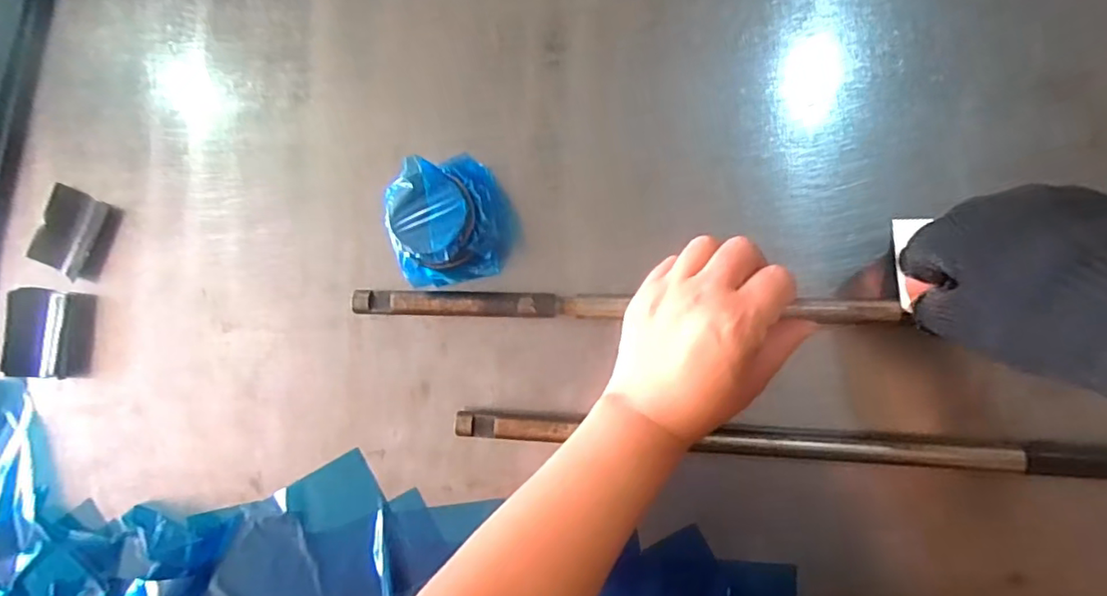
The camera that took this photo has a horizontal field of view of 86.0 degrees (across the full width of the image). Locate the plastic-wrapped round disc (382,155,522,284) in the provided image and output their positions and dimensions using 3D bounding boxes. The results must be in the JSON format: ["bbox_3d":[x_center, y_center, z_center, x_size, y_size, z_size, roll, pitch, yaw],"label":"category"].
[{"bbox_3d":[-0.065,-0.049,0.372,0.067,0.058,0.073,0,92,8],"label":"plastic-wrapped round disc"}]

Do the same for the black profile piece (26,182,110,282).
[{"bbox_3d":[-0.352,-0.048,0.430,0.041,0.008,0.061,25,95,6],"label":"black profile piece"}]

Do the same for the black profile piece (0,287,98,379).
[{"bbox_3d":[-0.372,0.027,0.436,0.066,0.011,0.065,7,93,7],"label":"black profile piece"}]

